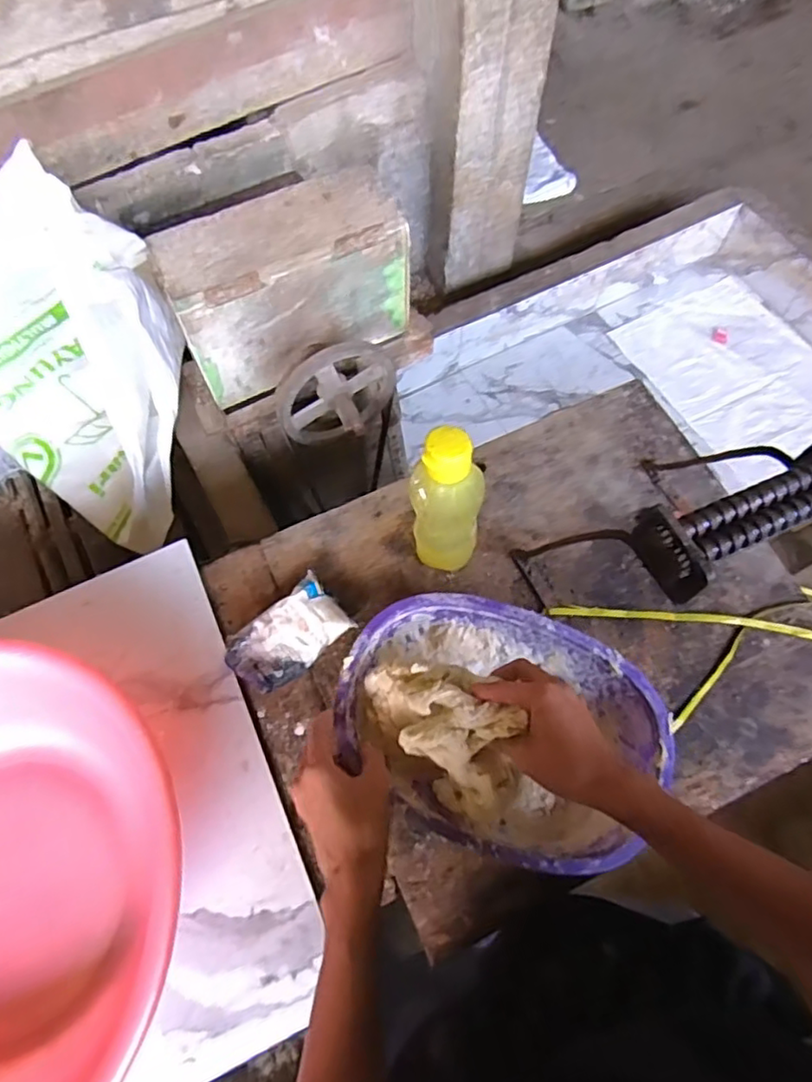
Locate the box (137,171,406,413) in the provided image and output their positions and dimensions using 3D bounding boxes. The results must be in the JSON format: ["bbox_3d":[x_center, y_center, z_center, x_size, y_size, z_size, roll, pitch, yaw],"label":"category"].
[{"bbox_3d":[-0.175,-0.388,0.966,0.351,0.223,0.131,-23,66,-12],"label":"box"}]

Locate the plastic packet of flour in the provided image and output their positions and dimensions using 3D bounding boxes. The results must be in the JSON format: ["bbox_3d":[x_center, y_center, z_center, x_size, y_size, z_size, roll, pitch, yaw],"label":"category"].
[{"bbox_3d":[-0.128,0.101,0.673,0.127,0.035,0.080,-37,69,-17],"label":"plastic packet of flour"}]

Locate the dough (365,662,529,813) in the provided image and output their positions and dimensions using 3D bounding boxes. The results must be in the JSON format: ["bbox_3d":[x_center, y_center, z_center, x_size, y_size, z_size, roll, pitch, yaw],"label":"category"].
[{"bbox_3d":[0.037,0.159,0.562,0.091,0.072,0.146,-36,69,-17],"label":"dough"}]

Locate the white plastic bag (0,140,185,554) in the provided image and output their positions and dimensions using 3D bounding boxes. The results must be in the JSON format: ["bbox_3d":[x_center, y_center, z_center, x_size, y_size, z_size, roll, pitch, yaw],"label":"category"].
[{"bbox_3d":[-0.595,-0.350,1.078,0.374,0.233,0.749,-29,67,-14],"label":"white plastic bag"}]

